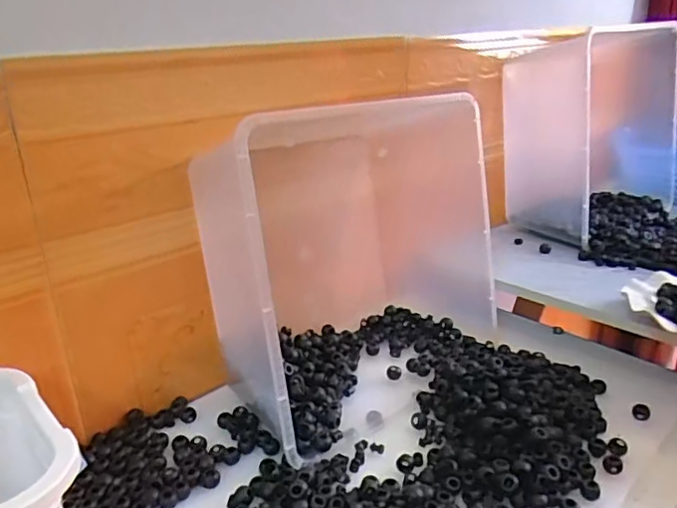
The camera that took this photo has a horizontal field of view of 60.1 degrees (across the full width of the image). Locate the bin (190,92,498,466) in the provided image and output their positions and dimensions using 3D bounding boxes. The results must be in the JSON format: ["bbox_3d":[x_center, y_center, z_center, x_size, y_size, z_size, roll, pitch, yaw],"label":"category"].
[{"bbox_3d":[0.038,-0.033,0.620,0.393,0.268,0.187,-21,34,-38],"label":"bin"}]

